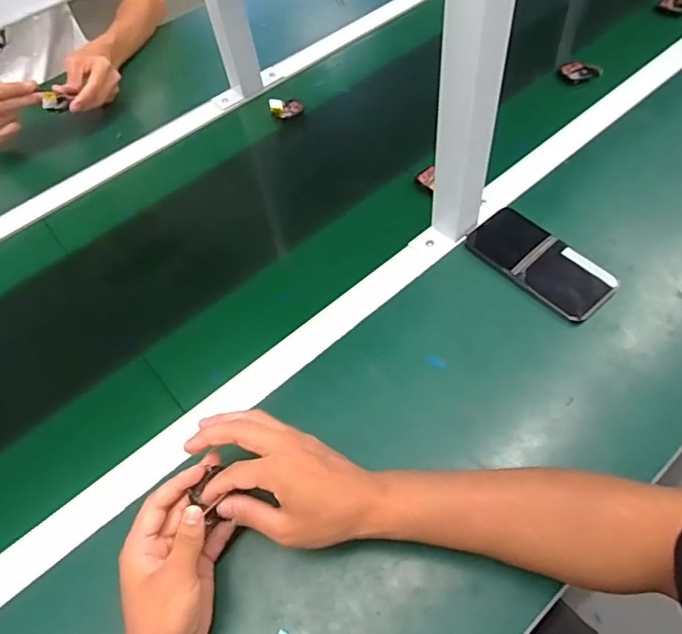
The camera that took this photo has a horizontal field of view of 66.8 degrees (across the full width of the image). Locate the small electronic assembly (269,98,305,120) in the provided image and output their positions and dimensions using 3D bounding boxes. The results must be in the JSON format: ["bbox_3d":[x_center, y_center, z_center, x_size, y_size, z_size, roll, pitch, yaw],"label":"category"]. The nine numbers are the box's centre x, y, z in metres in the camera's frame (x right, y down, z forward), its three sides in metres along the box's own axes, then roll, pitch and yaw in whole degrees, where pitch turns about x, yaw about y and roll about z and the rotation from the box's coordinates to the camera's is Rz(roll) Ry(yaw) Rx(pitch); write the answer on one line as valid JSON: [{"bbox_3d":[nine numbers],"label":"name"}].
[{"bbox_3d":[-0.083,-0.320,0.788,0.051,0.020,0.032,-12,58,-3],"label":"small electronic assembly"}]

